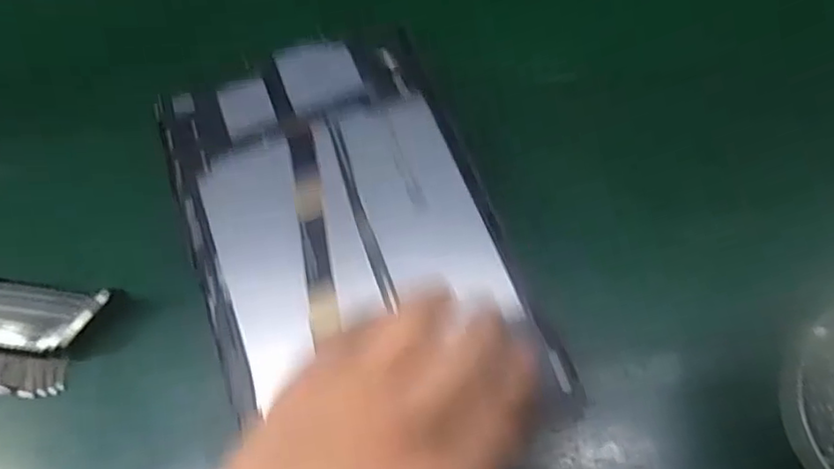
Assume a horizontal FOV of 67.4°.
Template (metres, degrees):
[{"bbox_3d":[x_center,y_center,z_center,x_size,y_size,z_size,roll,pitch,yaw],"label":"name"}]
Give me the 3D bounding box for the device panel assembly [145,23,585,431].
[{"bbox_3d":[-0.038,-0.003,0.322,0.152,0.017,0.231,-20,67,-7],"label":"device panel assembly"}]

